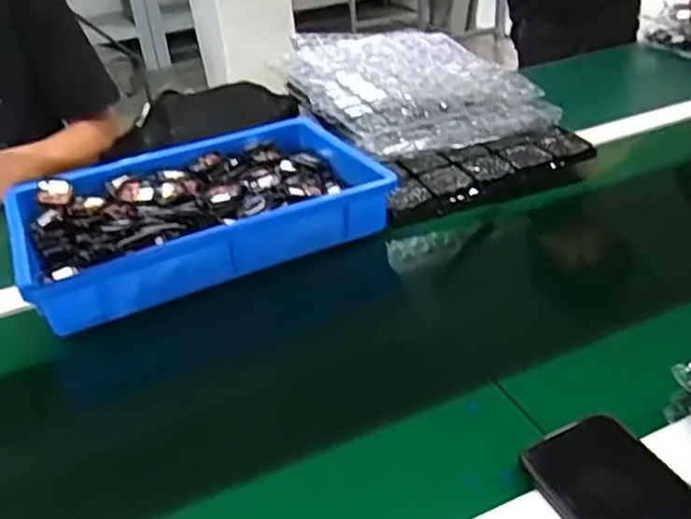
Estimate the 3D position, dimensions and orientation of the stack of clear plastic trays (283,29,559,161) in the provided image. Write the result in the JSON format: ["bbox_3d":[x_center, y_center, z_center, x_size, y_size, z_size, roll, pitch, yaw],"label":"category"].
[{"bbox_3d":[0.073,-0.248,0.919,0.297,0.071,0.346,-16,34,-17],"label":"stack of clear plastic trays"}]

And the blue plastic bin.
[{"bbox_3d":[-0.163,-0.063,0.730,0.370,0.053,0.251,-18,34,-19],"label":"blue plastic bin"}]

